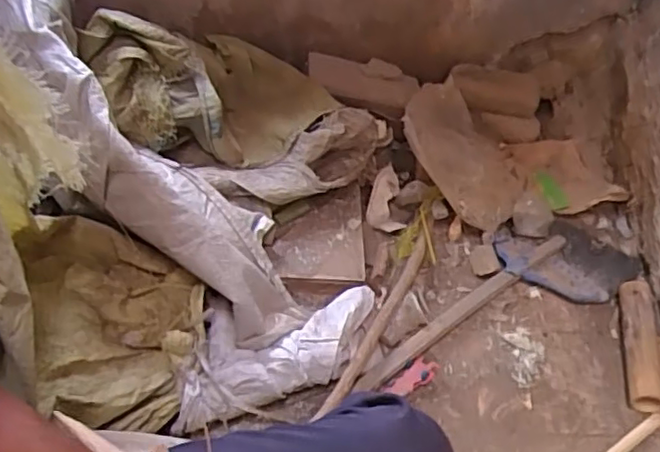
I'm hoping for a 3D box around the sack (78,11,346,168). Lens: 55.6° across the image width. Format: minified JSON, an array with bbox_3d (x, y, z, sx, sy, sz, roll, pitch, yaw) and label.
[{"bbox_3d":[-0.231,-0.288,1.264,0.396,0.207,0.369,-31,60,-25],"label":"sack"}]

